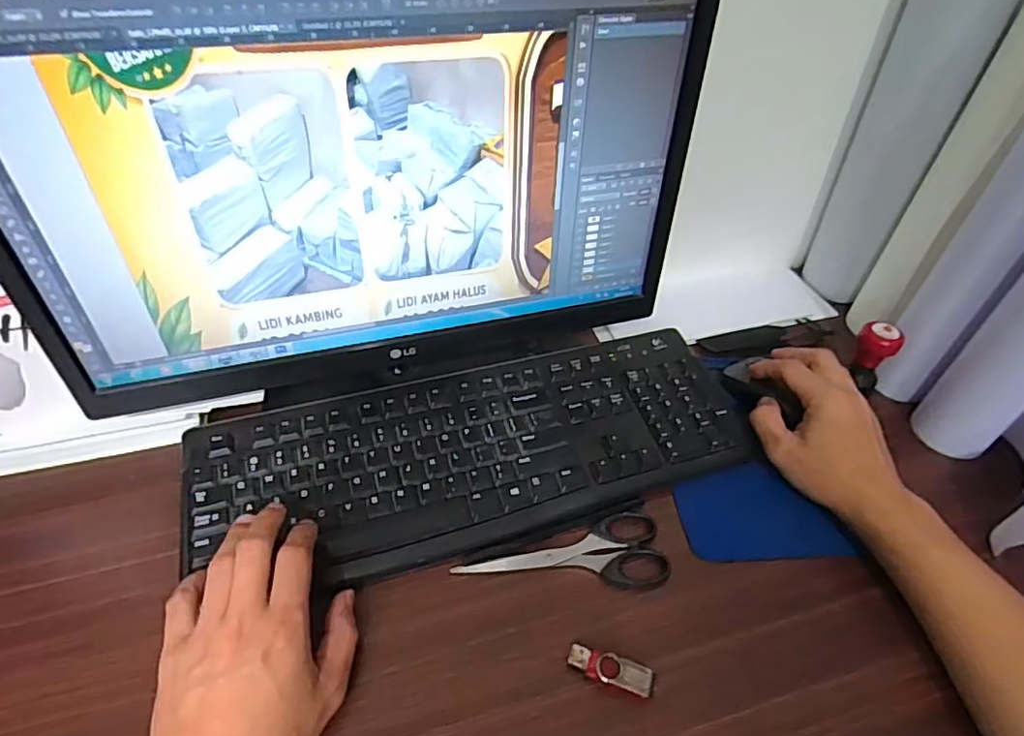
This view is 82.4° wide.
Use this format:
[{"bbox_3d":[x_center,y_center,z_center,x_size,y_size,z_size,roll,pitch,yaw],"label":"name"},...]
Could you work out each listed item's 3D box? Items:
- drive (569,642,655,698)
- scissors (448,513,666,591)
[{"bbox_3d":[0.062,0.189,0.367,0.052,0.010,0.018,19,52,9],"label":"drive"},{"bbox_3d":[0.036,0.139,0.421,0.150,0.008,0.056,-5,52,-10],"label":"scissors"}]

